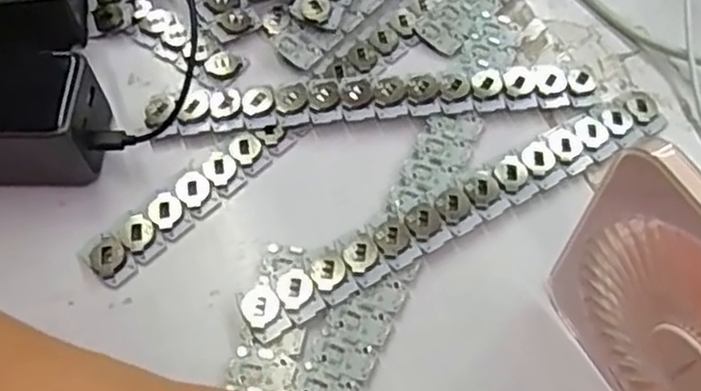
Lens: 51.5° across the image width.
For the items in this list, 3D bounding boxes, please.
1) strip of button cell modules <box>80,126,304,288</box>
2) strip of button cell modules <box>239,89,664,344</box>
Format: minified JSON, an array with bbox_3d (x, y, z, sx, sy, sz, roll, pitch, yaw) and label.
[{"bbox_3d":[-0.081,-0.001,0.381,0.127,0.007,0.028,-39,67,-19],"label":"strip of button cell modules"},{"bbox_3d":[0.060,0.005,0.371,0.246,0.011,0.026,-27,63,-13],"label":"strip of button cell modules"}]

